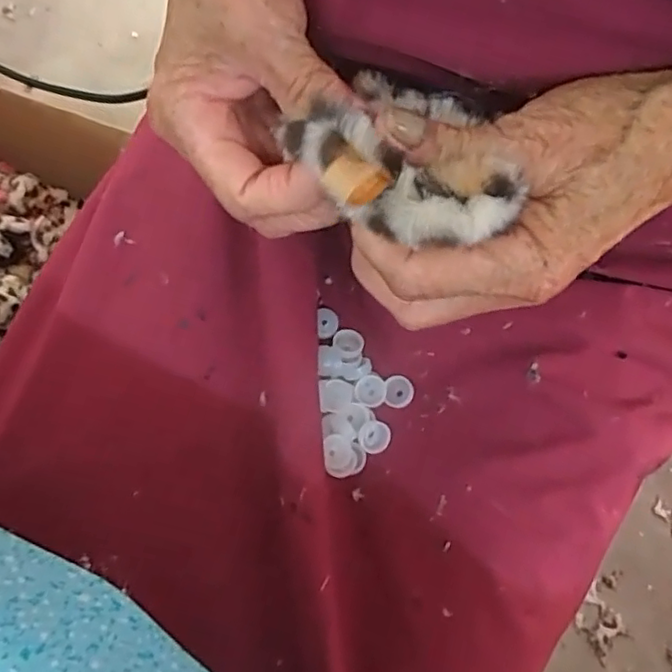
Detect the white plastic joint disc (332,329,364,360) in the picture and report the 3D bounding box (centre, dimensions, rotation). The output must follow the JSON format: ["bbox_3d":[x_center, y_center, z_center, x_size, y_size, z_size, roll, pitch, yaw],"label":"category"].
[{"bbox_3d":[0.007,0.004,0.330,0.016,0.004,0.015,0,73,-1],"label":"white plastic joint disc"}]

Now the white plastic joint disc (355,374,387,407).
[{"bbox_3d":[0.018,0.029,0.325,0.016,0.004,0.017,0,73,-1],"label":"white plastic joint disc"}]

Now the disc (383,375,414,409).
[{"bbox_3d":[0.033,0.030,0.325,0.015,0.006,0.017,10,73,2],"label":"disc"}]

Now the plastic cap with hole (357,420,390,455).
[{"bbox_3d":[0.020,0.053,0.317,0.016,0.004,0.017,0,73,-1],"label":"plastic cap with hole"}]

